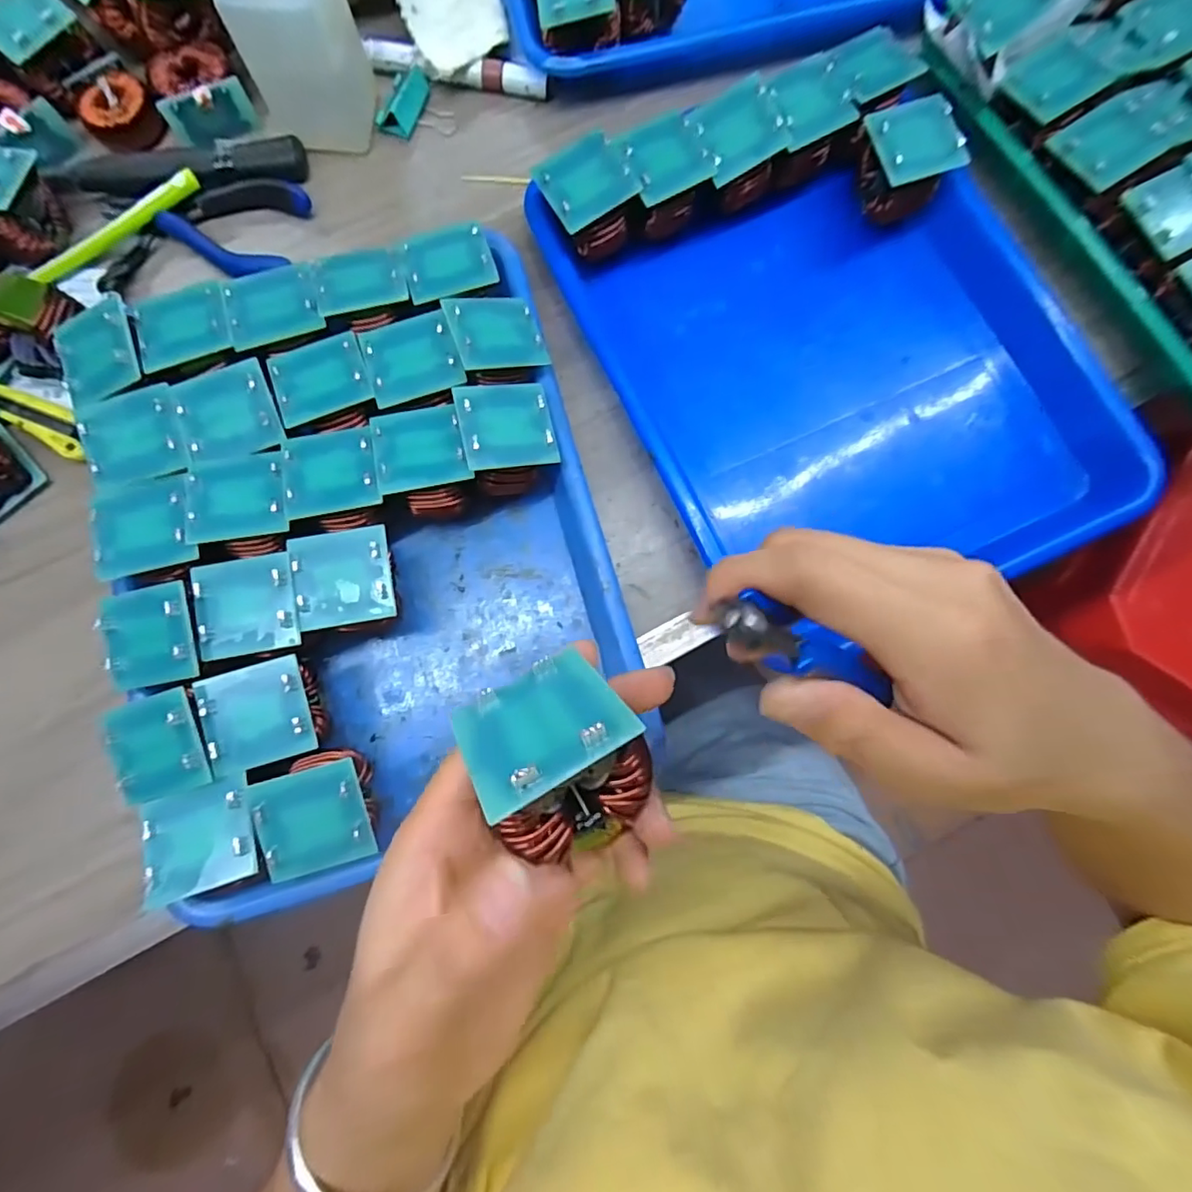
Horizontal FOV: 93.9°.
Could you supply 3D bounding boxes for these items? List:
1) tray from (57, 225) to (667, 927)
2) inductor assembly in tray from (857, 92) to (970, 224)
[{"bbox_3d":[-0.122,-0.027,0.289,0.233,0.054,0.302,-15,81,-3],"label":"tray"},{"bbox_3d":[0.180,-0.255,0.331,0.046,0.043,0.045,-19,81,-4],"label":"inductor assembly in tray"}]

